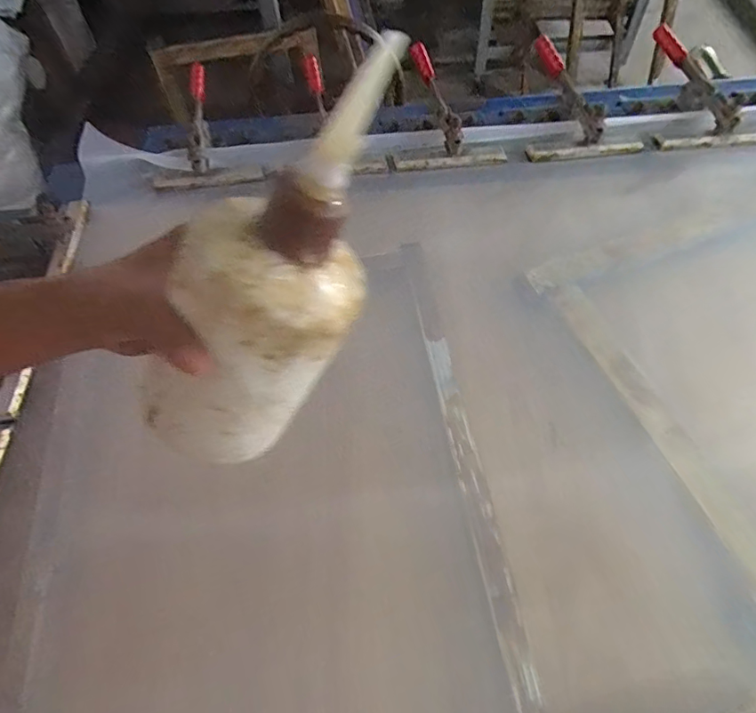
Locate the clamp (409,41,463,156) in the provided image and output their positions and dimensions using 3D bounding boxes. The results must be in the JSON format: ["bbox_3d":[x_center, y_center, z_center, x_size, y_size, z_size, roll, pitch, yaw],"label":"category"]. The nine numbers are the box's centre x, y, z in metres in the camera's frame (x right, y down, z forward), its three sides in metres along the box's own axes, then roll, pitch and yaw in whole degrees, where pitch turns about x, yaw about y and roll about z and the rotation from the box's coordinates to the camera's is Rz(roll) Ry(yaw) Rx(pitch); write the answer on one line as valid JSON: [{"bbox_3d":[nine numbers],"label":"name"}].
[{"bbox_3d":[0.080,-0.374,0.705,0.028,0.046,0.226,-10,58,-1],"label":"clamp"}]

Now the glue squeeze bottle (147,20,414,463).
[{"bbox_3d":[-0.055,-0.032,0.262,0.073,0.244,0.079,44,28,26],"label":"glue squeeze bottle"}]

